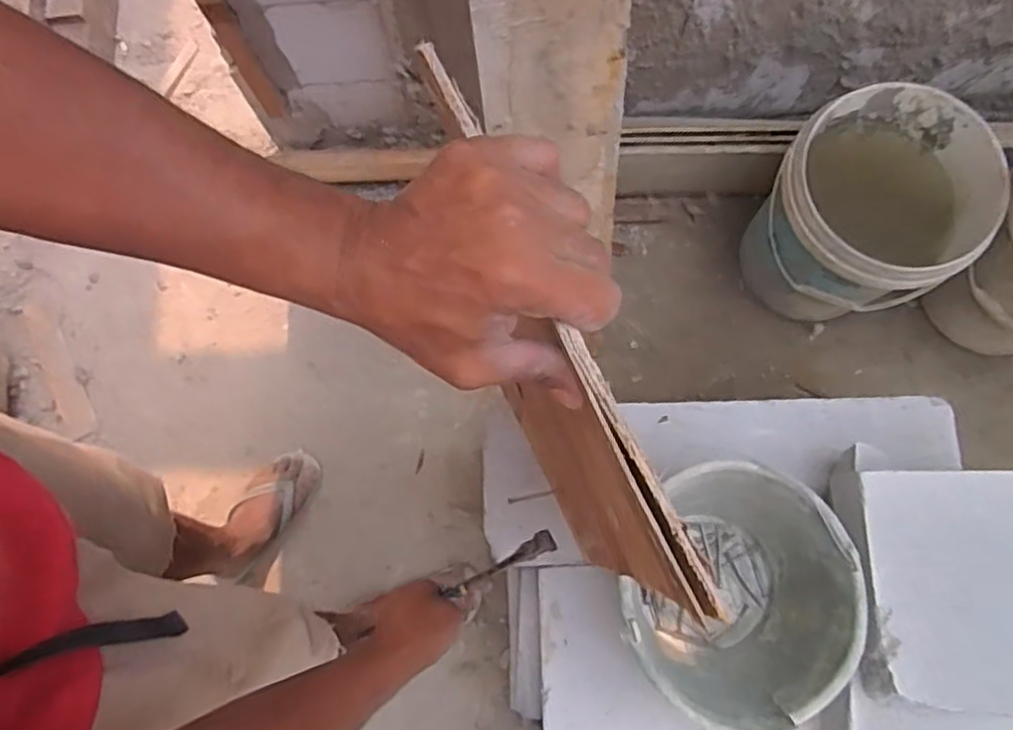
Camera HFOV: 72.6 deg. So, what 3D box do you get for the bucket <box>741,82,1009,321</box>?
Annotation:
[{"bbox_3d":[0.616,-0.252,1.229,0.335,0.345,0.310,0,79,1],"label":"bucket"}]

